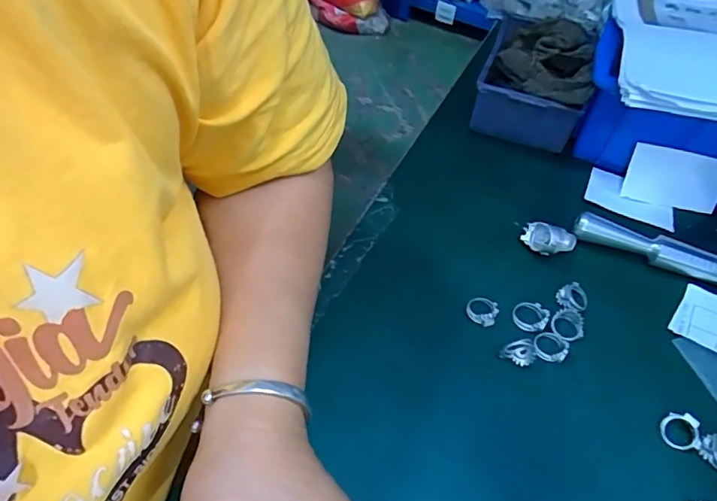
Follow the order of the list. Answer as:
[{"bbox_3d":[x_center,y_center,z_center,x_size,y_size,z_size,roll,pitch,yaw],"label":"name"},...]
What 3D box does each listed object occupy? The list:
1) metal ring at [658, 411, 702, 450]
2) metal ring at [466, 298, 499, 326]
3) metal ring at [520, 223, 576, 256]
[{"bbox_3d":[0.194,0.110,0.298,0.021,0.004,0.021,-6,74,23],"label":"metal ring"},{"bbox_3d":[0.087,0.042,0.346,0.021,0.006,0.019,23,54,13],"label":"metal ring"},{"bbox_3d":[0.146,-0.008,0.376,0.039,0.022,0.020,20,54,11],"label":"metal ring"}]

